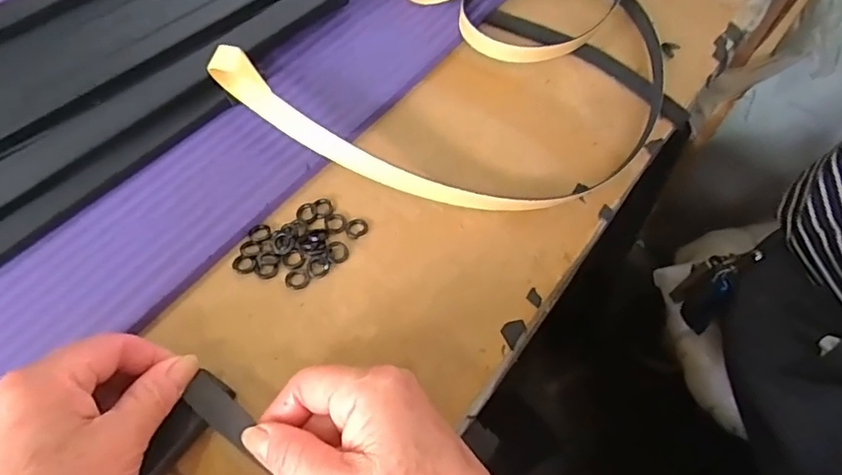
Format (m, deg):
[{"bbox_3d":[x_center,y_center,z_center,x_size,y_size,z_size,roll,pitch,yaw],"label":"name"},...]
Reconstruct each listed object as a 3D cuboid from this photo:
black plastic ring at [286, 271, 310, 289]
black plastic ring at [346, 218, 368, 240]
[{"bbox_3d":[-0.068,0.023,0.301,0.013,0.004,0.011,-4,59,-4],"label":"black plastic ring"},{"bbox_3d":[-0.038,-0.006,0.319,0.013,0.004,0.012,-35,66,-20],"label":"black plastic ring"}]

